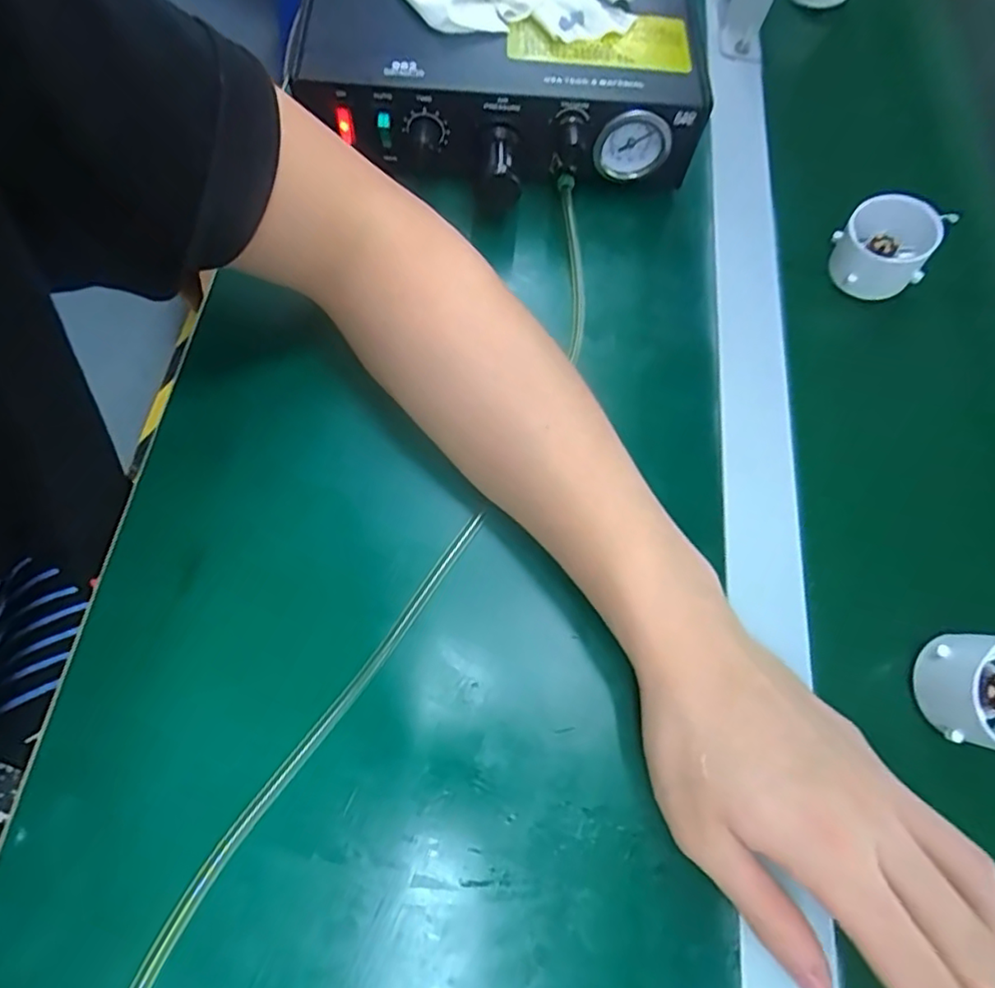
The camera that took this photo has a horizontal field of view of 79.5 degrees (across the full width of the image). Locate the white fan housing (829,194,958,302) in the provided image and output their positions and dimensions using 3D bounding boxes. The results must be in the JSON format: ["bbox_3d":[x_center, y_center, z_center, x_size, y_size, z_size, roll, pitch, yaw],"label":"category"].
[{"bbox_3d":[0.244,-0.158,0.378,0.055,0.039,0.056,37,70,10],"label":"white fan housing"}]

